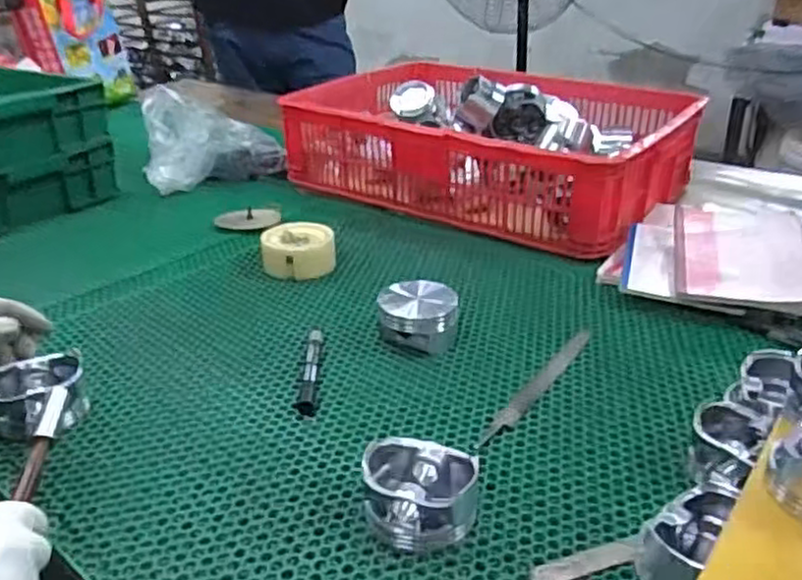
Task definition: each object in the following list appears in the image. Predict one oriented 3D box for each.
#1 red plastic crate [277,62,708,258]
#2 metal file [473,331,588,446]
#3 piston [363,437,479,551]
[{"bbox_3d":[0.126,-0.258,1.216,0.659,0.157,0.407,17,33,32],"label":"red plastic crate"},{"bbox_3d":[0.140,0.092,0.715,0.020,0.004,0.236,17,32,31],"label":"metal file"},{"bbox_3d":[0.015,0.156,0.549,0.089,0.045,0.074,2,28,7],"label":"piston"}]

